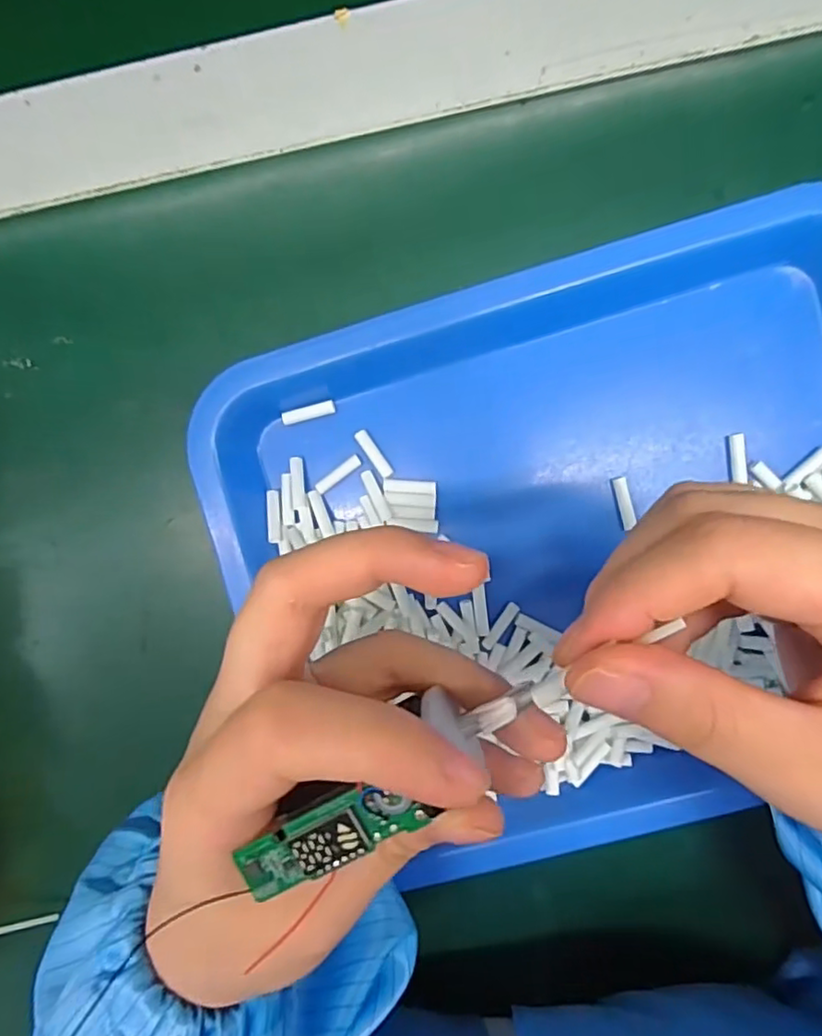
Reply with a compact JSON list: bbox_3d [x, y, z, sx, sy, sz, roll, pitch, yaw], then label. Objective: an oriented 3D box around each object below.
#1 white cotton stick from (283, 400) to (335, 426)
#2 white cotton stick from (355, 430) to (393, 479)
[{"bbox_3d":[-0.044,-0.045,0.265,0.023,0.004,0.006,-14,94,4],"label":"white cotton stick"},{"bbox_3d":[-0.016,-0.027,0.261,0.005,0.004,0.023,-34,93,5],"label":"white cotton stick"}]

